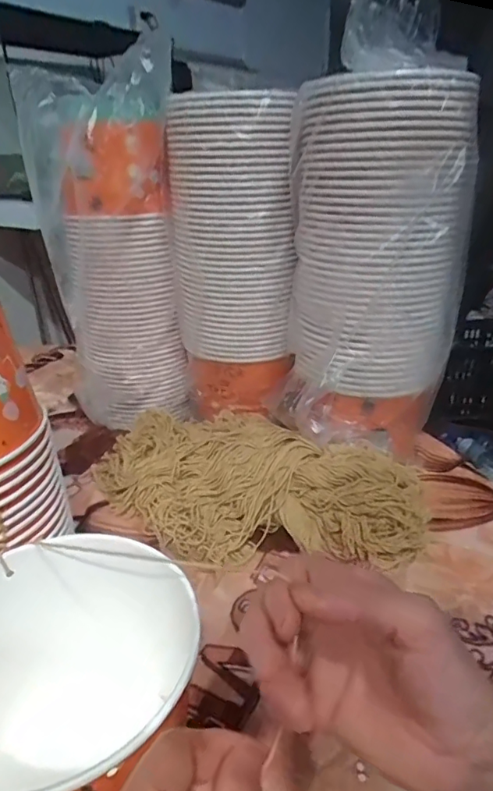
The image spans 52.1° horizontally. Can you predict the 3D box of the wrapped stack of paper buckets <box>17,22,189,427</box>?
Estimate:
[{"bbox_3d":[-0.177,-0.177,0.666,0.139,0.437,0.193,-16,30,-28],"label":"wrapped stack of paper buckets"}]

